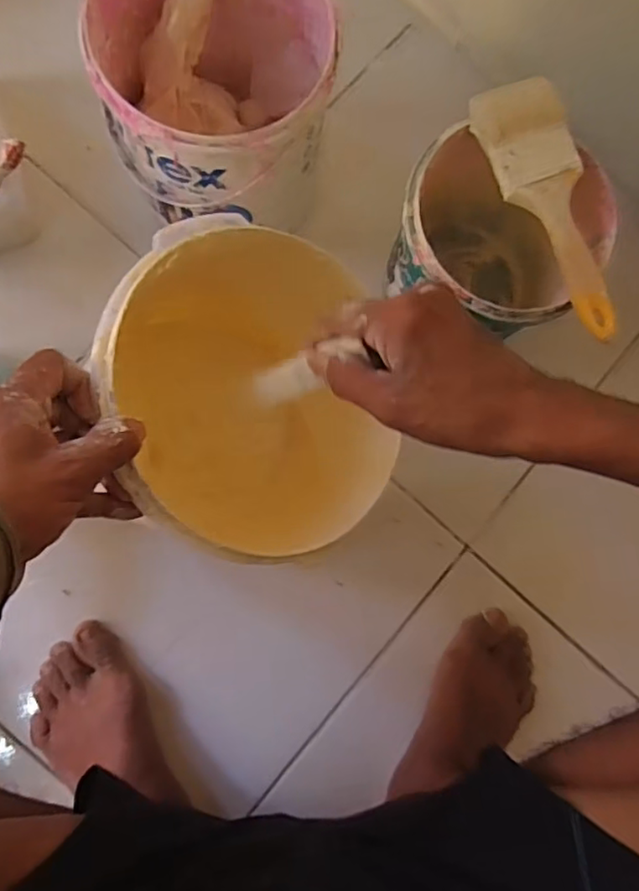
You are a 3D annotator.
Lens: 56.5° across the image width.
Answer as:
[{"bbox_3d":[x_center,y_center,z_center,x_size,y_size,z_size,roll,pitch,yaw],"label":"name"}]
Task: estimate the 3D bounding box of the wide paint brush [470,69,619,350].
[{"bbox_3d":[0.184,-0.182,0.453,0.066,0.016,0.207,-22,87,-8],"label":"wide paint brush"}]

